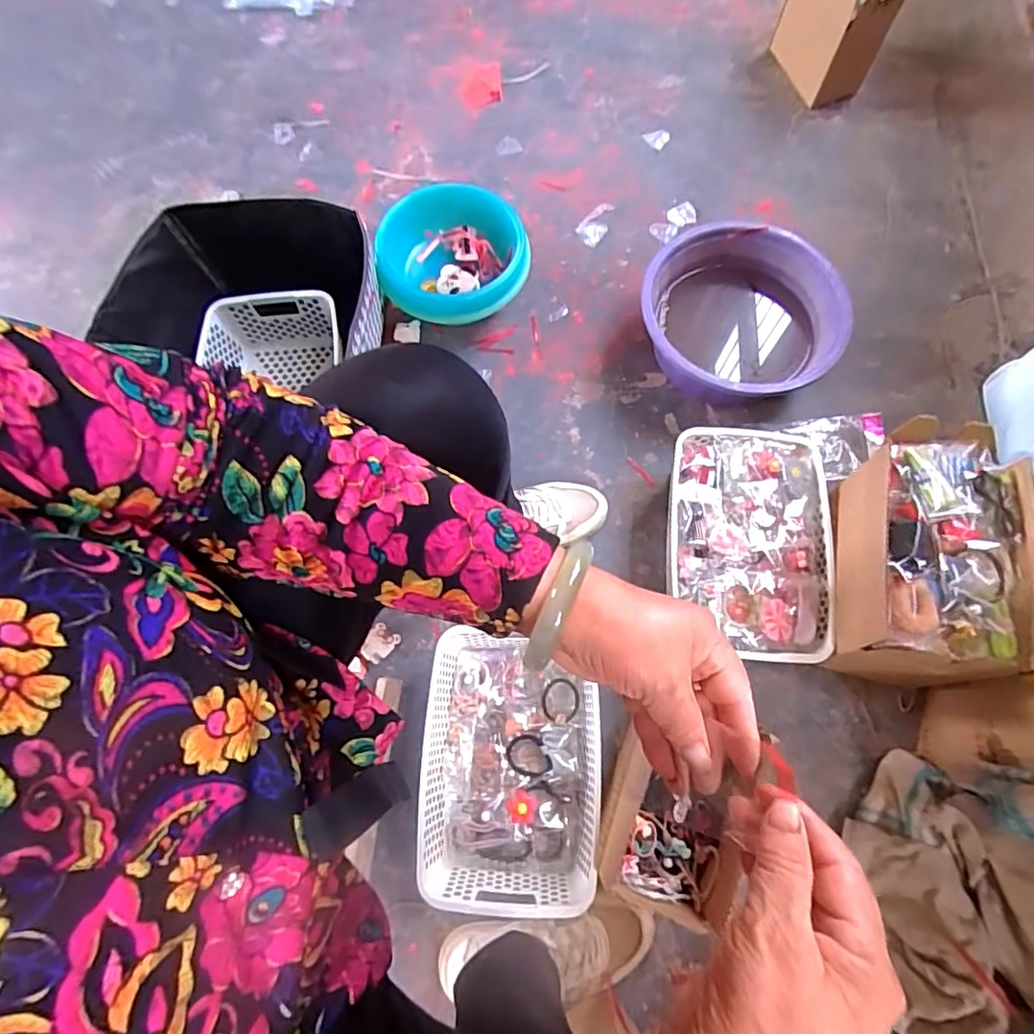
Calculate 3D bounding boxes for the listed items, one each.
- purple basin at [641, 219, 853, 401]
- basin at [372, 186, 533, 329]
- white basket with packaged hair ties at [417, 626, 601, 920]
[{"bbox_3d":[0.332,-0.294,0.850,0.282,0.121,0.261,0,71,1],"label":"purple basin"},{"bbox_3d":[-0.102,-0.401,0.901,0.229,0.104,0.225,-1,71,0],"label":"basin"},{"bbox_3d":[-0.006,0.293,0.676,0.205,0.088,0.286,2,71,2],"label":"white basket with packaged hair ties"}]

